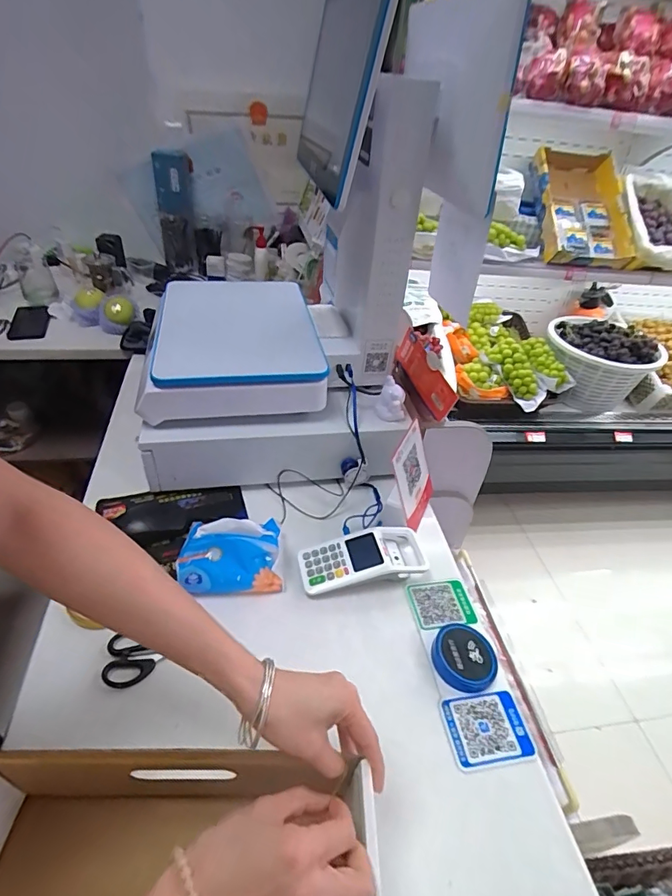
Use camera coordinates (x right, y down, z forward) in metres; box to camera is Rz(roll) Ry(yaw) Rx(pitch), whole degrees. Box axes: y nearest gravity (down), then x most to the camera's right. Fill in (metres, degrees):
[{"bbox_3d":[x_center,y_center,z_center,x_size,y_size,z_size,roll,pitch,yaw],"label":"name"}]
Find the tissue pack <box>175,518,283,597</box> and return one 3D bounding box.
[{"bbox_3d":[-0.142,0.146,0.620,0.125,0.101,0.054,-3,0,-13],"label":"tissue pack"}]

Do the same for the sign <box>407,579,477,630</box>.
[{"bbox_3d":[0.145,0.213,0.628,0.081,0.011,0.069,-4,42,-10],"label":"sign"}]

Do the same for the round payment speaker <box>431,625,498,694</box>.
[{"bbox_3d":[0.158,0.256,0.566,0.075,0.019,0.077,4,40,-3],"label":"round payment speaker"}]

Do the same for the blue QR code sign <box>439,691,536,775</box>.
[{"bbox_3d":[0.169,0.314,0.513,0.089,0.004,0.072,-5,42,-9],"label":"blue QR code sign"}]

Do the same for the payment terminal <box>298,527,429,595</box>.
[{"bbox_3d":[0.042,0.158,0.654,0.187,0.049,0.081,-3,41,-12],"label":"payment terminal"}]

